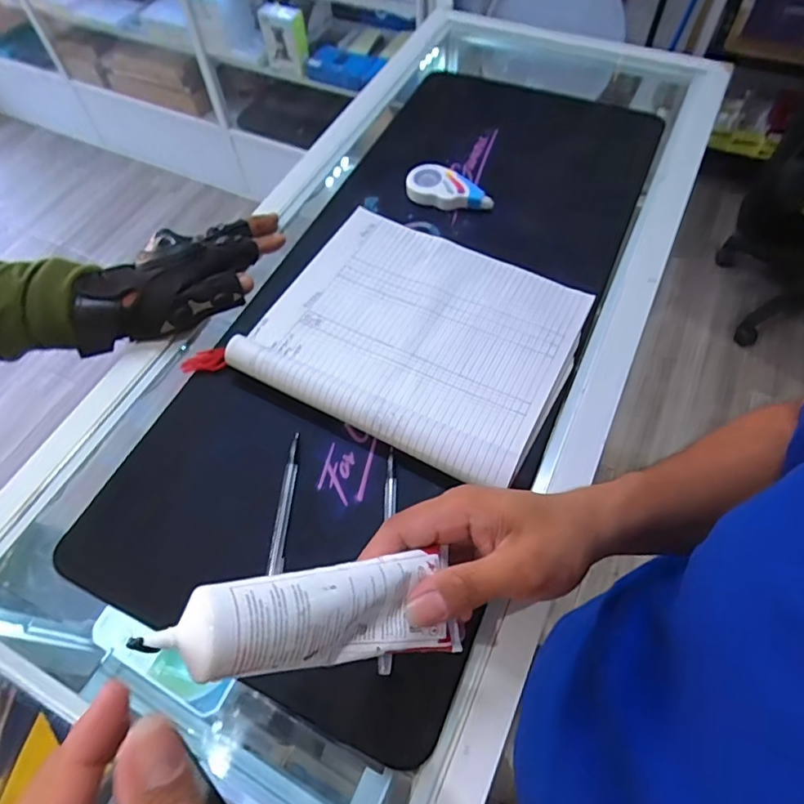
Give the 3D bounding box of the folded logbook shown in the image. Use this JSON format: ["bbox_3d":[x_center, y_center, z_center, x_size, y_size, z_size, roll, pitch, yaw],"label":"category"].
[{"bbox_3d":[0.015,-0.063,0.455,0.248,0.027,0.213,24,64,16],"label":"folded logbook"}]

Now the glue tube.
[{"bbox_3d":[-0.036,0.100,0.250,0.150,0.026,0.046,9,53,-35],"label":"glue tube"}]

